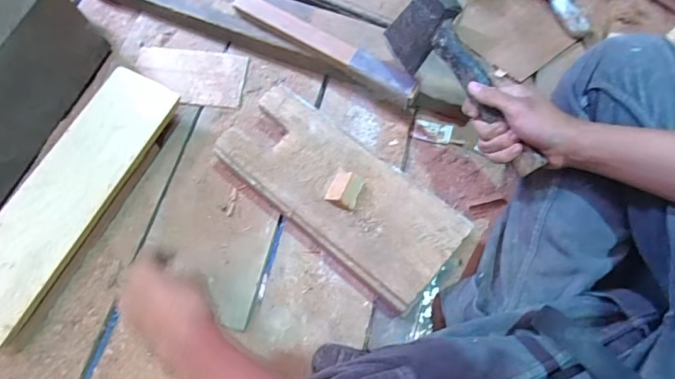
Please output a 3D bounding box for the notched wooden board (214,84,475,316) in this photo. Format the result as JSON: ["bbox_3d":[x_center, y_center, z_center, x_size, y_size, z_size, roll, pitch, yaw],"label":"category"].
[{"bbox_3d":[-0.001,-0.007,0.535,0.333,0.024,0.145,38,74,16],"label":"notched wooden board"}]

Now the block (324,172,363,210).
[{"bbox_3d":[0.009,-0.003,0.522,0.039,0.020,0.048,19,70,10],"label":"block"}]

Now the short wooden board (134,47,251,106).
[{"bbox_3d":[-0.254,-0.196,0.688,0.195,0.010,0.106,7,68,5],"label":"short wooden board"}]

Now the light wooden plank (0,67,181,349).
[{"bbox_3d":[-0.365,0.004,0.547,0.106,0.024,0.391,24,71,11],"label":"light wooden plank"}]

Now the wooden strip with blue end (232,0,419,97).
[{"bbox_3d":[-0.020,-0.224,0.619,0.321,0.031,0.036,31,72,13],"label":"wooden strip with blue end"}]

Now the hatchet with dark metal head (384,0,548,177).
[{"bbox_3d":[0.157,-0.135,0.481,0.059,0.097,0.263,-30,71,-9],"label":"hatchet with dark metal head"}]

